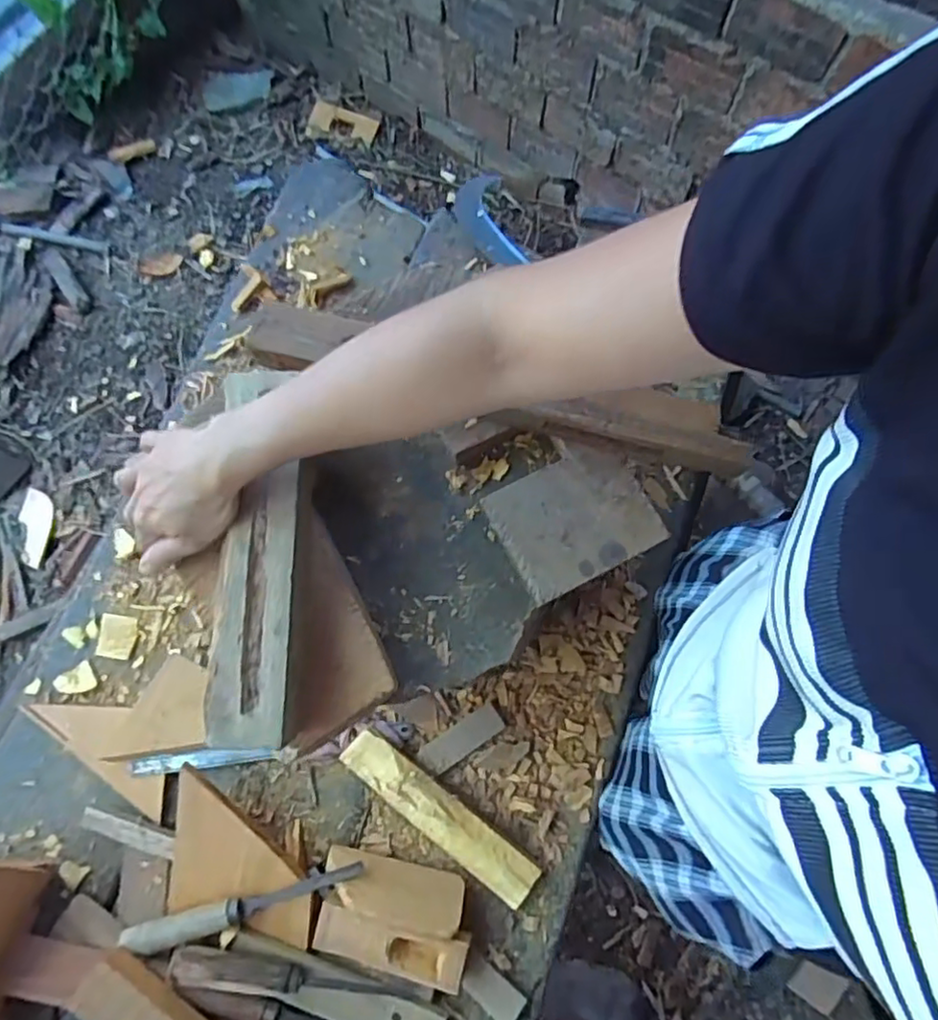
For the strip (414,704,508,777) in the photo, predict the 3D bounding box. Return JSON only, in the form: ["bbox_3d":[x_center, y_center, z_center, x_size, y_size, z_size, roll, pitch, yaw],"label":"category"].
[{"bbox_3d":[-0.007,0.253,0.698,0.097,0.008,0.031,-34,77,-9],"label":"strip"}]

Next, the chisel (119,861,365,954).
[{"bbox_3d":[-0.220,0.393,0.625,0.235,0.020,0.026,-15,75,-4],"label":"chisel"}]

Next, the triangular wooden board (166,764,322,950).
[{"bbox_3d":[-0.227,0.355,0.646,0.171,0.024,0.127,18,79,-5],"label":"triangular wooden board"}]

